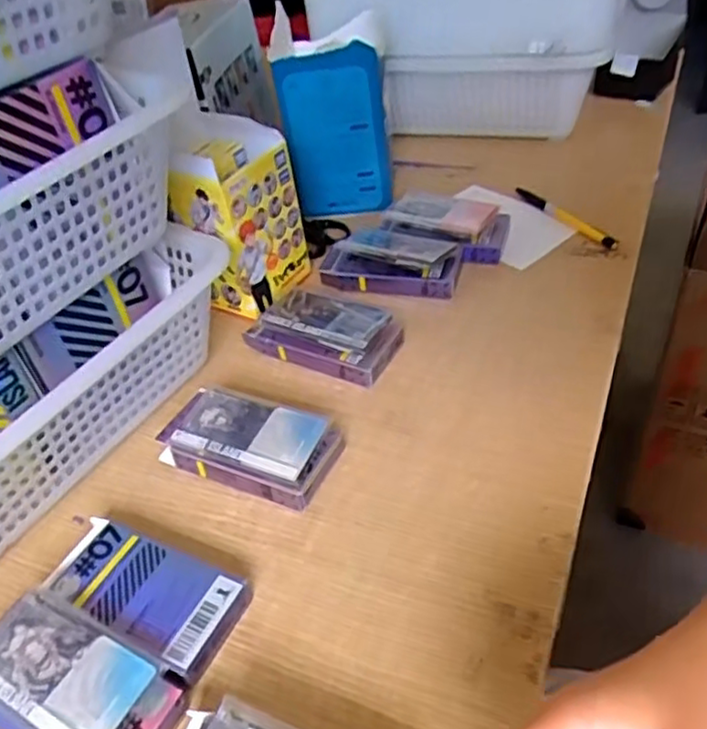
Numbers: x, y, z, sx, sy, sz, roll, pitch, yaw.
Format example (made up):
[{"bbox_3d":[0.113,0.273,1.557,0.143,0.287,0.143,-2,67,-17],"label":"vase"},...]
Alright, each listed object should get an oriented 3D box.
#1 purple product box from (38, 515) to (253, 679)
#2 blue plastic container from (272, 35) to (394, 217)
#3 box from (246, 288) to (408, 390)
[{"bbox_3d":[-0.126,0.137,0.405,0.121,0.026,0.058,15,46,24],"label":"purple product box"},{"bbox_3d":[-0.020,-0.235,0.690,0.104,0.170,0.044,14,45,24],"label":"blue plastic container"},{"bbox_3d":[-0.023,-0.027,0.566,0.123,0.034,0.065,18,47,26],"label":"box"}]

